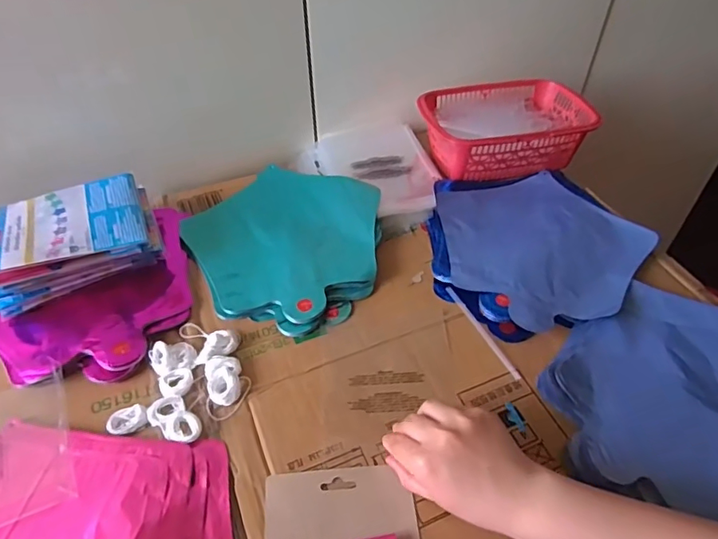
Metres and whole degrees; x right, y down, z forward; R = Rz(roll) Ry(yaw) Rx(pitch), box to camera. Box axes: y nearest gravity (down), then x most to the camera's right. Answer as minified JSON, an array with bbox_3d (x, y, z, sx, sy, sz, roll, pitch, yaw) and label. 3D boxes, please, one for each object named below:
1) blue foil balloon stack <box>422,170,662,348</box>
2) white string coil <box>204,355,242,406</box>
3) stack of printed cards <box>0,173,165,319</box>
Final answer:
[{"bbox_3d":[0.199,-0.034,0.574,0.230,0.025,0.254,1,46,2],"label":"blue foil balloon stack"},{"bbox_3d":[-0.120,0.097,0.461,0.030,0.010,0.048,-15,48,-13],"label":"white string coil"},{"bbox_3d":[-0.302,-0.028,0.547,0.166,0.064,0.117,-20,49,-17],"label":"stack of printed cards"}]

